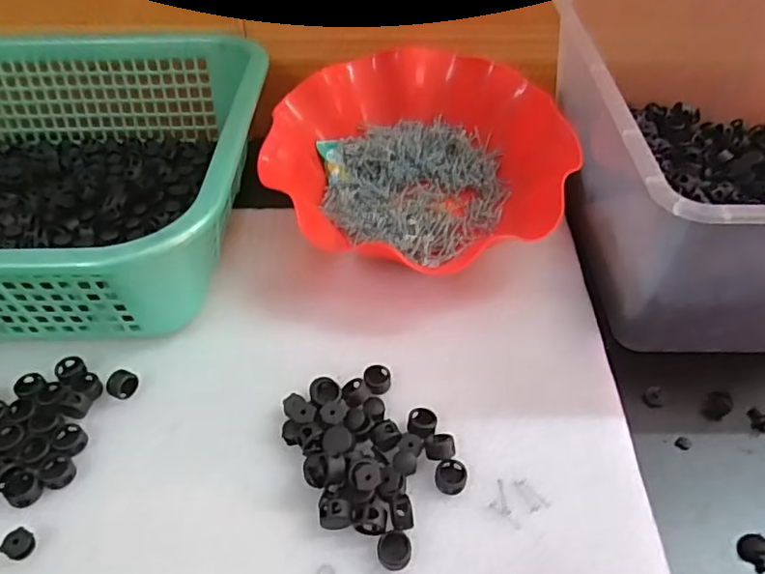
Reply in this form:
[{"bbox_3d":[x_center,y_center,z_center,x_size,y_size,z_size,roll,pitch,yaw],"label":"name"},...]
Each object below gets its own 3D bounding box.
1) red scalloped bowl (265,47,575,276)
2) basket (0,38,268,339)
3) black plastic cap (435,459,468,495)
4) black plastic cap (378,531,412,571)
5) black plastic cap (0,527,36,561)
[{"bbox_3d":[0.024,-0.101,0.455,0.228,0.065,0.199,-8,48,-7],"label":"red scalloped bowl"},{"bbox_3d":[-0.286,-0.087,0.433,0.380,0.119,0.286,-1,48,-1],"label":"basket"},{"bbox_3d":[0.038,0.104,0.317,0.017,0.008,0.017,0,48,0],"label":"black plastic cap"},{"bbox_3d":[0.006,0.133,0.292,0.017,0.009,0.017,0,48,0],"label":"black plastic cap"},{"bbox_3d":[-0.185,0.131,0.293,0.014,0.010,0.014,0,48,0],"label":"black plastic cap"}]

